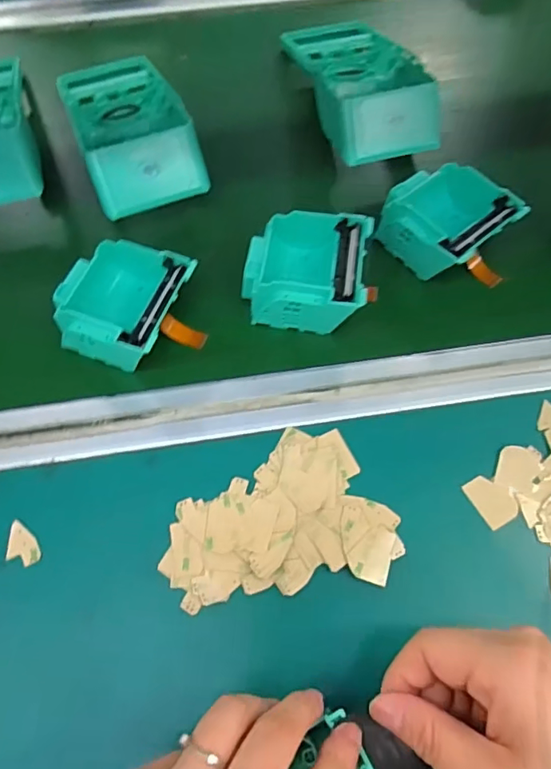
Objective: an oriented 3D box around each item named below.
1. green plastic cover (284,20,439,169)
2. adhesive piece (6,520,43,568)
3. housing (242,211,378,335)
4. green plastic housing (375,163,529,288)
[{"bbox_3d":[0.068,-0.253,0.442,0.087,0.049,0.182,-13,65,-6],"label":"green plastic cover"},{"bbox_3d":[-0.140,0.089,0.301,0.018,0.004,0.024,6,62,-14],"label":"adhesive piece"},{"bbox_3d":[0.022,-0.075,0.362,0.081,0.035,0.075,3,65,2],"label":"housing"},{"bbox_3d":[0.125,-0.111,0.383,0.079,0.037,0.086,-33,69,-14],"label":"green plastic housing"}]

